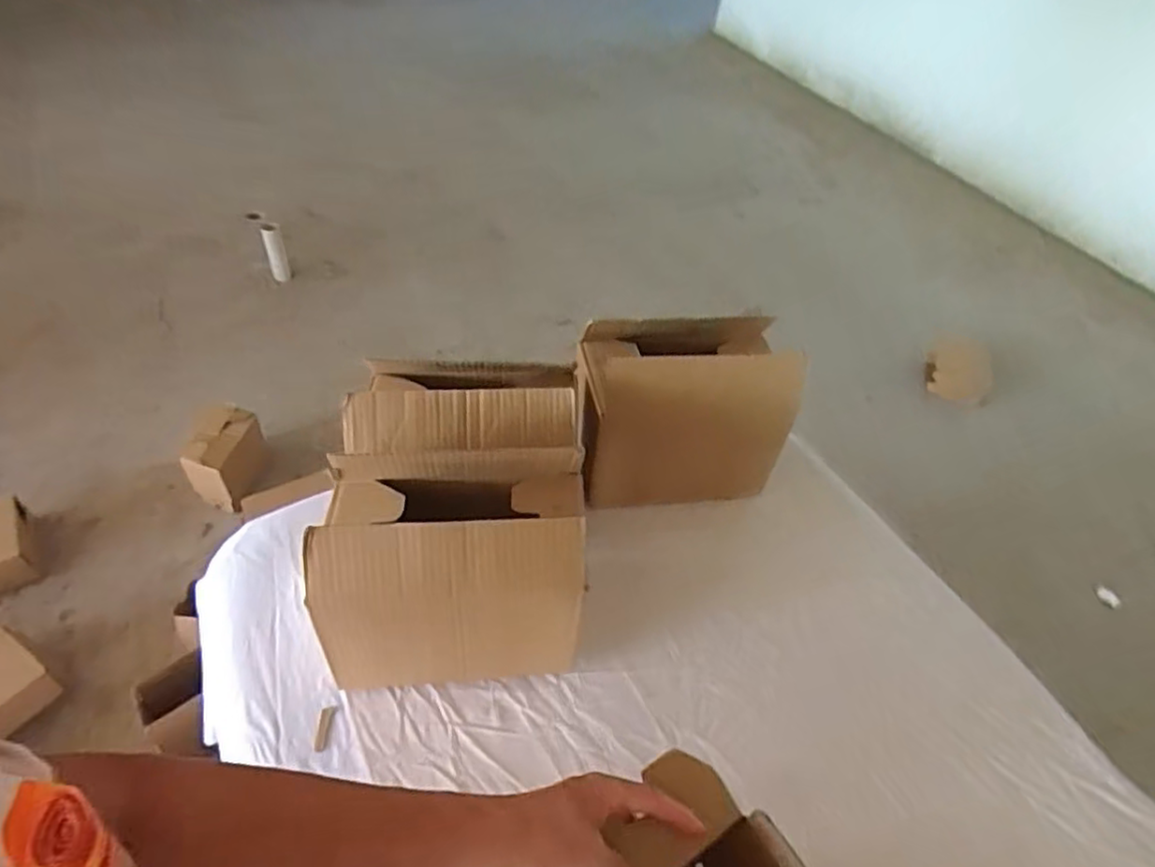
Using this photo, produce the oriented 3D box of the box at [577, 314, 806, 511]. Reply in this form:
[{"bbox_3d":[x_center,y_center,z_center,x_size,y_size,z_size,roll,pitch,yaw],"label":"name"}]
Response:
[{"bbox_3d":[0.116,-0.031,0.794,0.232,0.218,0.136,1,47,-5],"label":"box"}]

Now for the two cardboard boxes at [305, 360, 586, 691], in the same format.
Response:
[{"bbox_3d":[-0.117,0.072,0.677,0.219,0.222,0.286,0,47,-6],"label":"two cardboard boxes"}]

